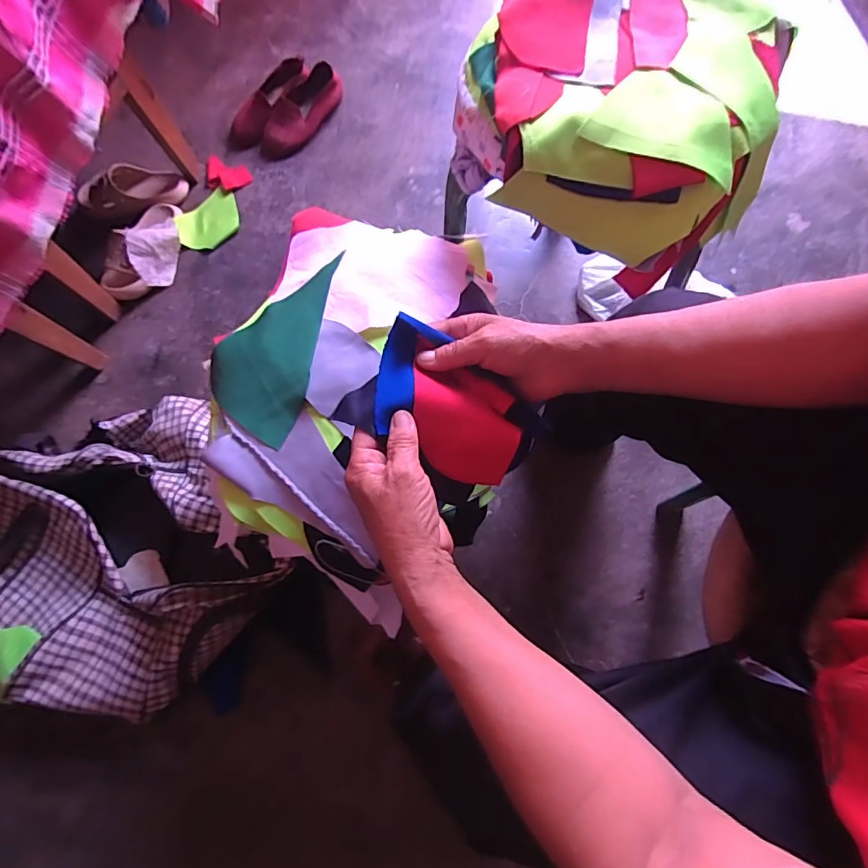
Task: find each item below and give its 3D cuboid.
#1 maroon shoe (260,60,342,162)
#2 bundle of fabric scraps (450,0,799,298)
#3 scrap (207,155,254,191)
[{"bbox_3d":[-0.275,-0.661,1.008,0.082,0.062,0.211,32,77,13],"label":"maroon shoe"},{"bbox_3d":[0.182,-0.326,0.478,0.305,0.107,0.303,27,76,12],"label":"bundle of fabric scraps"},{"bbox_3d":[-0.415,-0.525,0.994,0.097,0.014,0.066,11,73,7],"label":"scrap"}]

